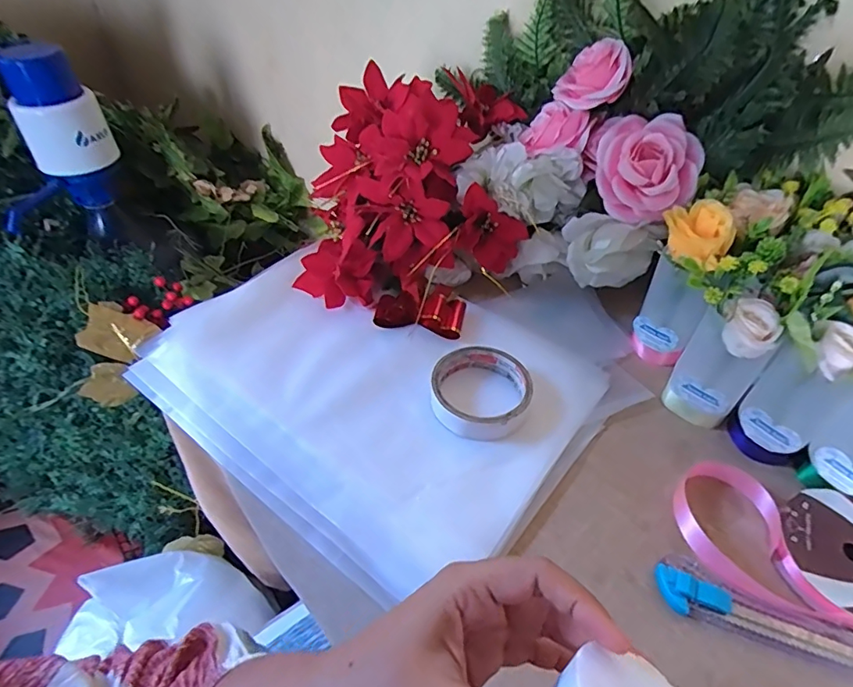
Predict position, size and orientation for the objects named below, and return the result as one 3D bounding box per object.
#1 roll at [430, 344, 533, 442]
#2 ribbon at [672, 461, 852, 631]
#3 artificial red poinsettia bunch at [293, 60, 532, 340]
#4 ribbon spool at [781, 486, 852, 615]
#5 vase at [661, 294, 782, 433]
[{"bbox_3d":[0.047,0.040,0.442,0.085,0.020,0.086,2,46,-3],"label":"roll"},{"bbox_3d":[0.239,0.152,0.361,0.068,0.030,0.142,-20,51,-22],"label":"ribbon"},{"bbox_3d":[-0.005,-0.175,0.554,0.228,0.165,0.297,9,45,4],"label":"artificial red poinsettia bunch"},{"bbox_3d":[0.299,0.149,0.362,0.095,0.033,0.083,-36,61,-29],"label":"ribbon spool"},{"bbox_3d":[0.246,0.018,0.425,0.057,0.114,0.044,27,50,21],"label":"vase"}]

